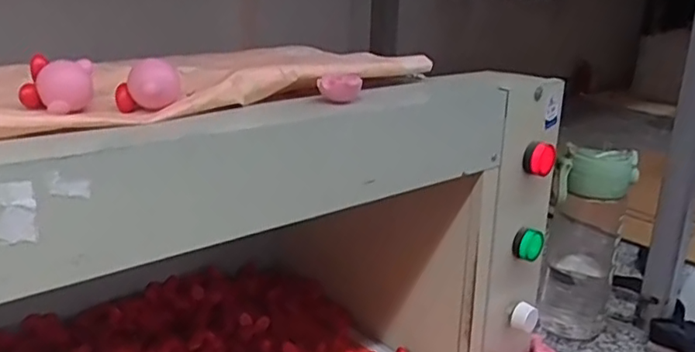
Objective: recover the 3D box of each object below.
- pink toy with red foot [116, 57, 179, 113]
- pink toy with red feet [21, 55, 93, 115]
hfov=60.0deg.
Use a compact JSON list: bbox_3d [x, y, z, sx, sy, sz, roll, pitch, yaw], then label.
[{"bbox_3d":[-0.113,-0.051,0.339,0.034,0.028,0.021,-3,22,-13],"label":"pink toy with red foot"},{"bbox_3d":[-0.160,-0.051,0.334,0.032,0.026,0.022,2,21,0],"label":"pink toy with red feet"}]

